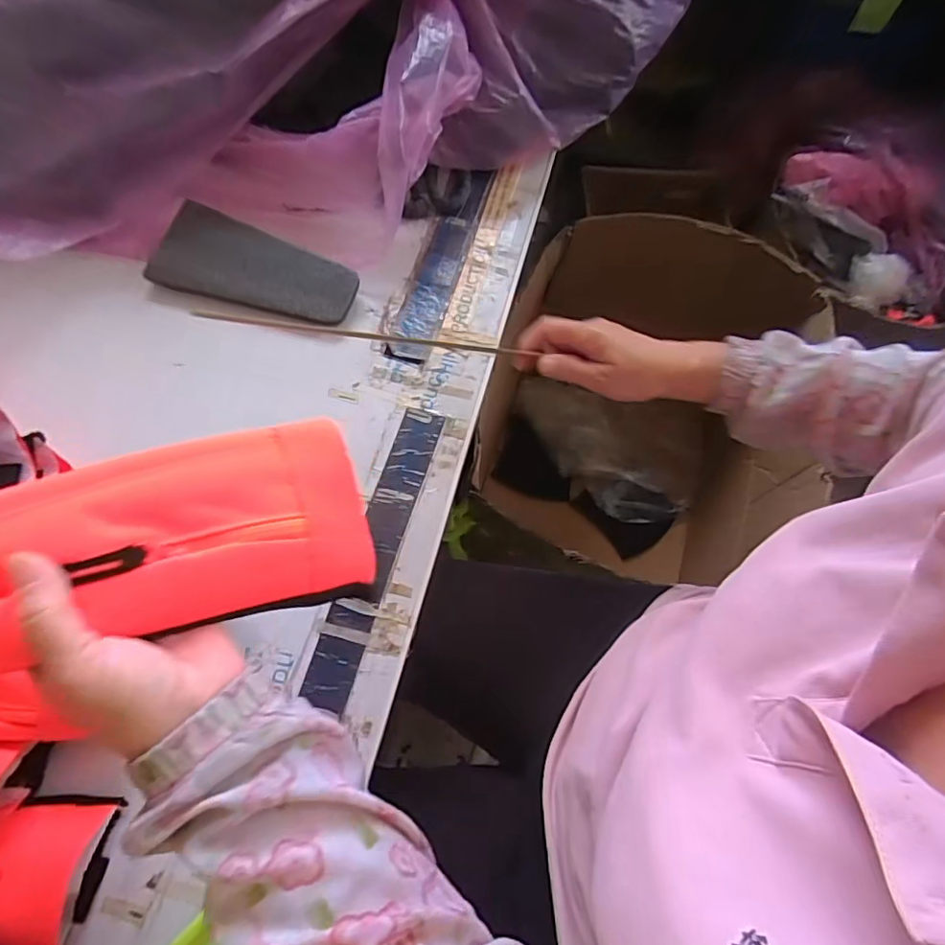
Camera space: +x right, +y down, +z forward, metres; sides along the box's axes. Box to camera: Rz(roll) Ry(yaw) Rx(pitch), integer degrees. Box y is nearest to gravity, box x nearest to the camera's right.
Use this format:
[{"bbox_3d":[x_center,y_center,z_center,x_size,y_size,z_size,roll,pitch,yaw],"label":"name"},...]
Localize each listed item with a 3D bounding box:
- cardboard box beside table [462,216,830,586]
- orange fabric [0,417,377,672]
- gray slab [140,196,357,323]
[{"bbox_3d":[0.340,-0.111,1.129,0.530,0.516,0.523,11,68,2],"label":"cardboard box beside table"},{"bbox_3d":[-0.165,0.034,0.293,0.222,0.032,0.102,-11,67,-32],"label":"orange fabric"},{"bbox_3d":[-0.219,-0.210,0.575,0.202,0.021,0.092,17,68,4],"label":"gray slab"}]

